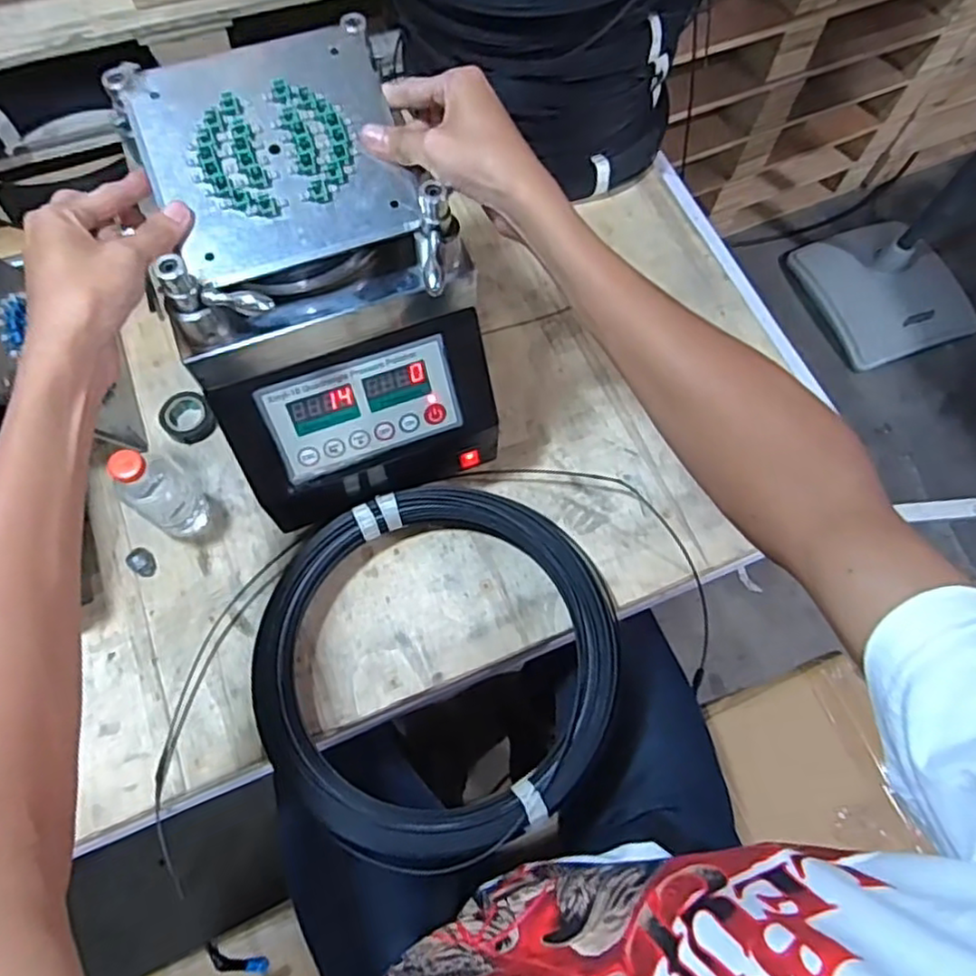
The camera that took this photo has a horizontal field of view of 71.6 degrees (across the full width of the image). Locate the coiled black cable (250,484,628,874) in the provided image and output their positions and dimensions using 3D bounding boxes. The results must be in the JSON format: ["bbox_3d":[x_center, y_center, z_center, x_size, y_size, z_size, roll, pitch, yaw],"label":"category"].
[{"bbox_3d":[-0.043,0.152,0.604,0.313,0.053,0.309,1,69,-2],"label":"coiled black cable"}]

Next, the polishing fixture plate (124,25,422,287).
[{"bbox_3d":[-0.146,-0.234,0.471,0.166,0.009,0.167,-19,82,-10],"label":"polishing fixture plate"}]

